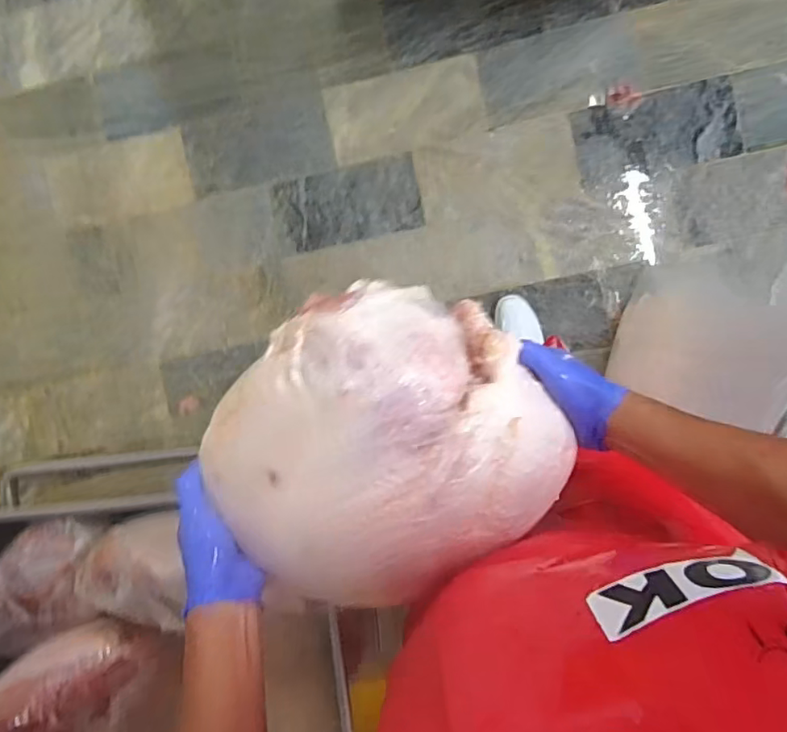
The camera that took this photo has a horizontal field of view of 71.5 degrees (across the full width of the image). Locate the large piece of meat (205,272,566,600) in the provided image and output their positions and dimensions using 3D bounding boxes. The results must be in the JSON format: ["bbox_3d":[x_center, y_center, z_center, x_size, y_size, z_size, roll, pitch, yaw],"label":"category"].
[{"bbox_3d":[-0.006,0.085,0.475,0.272,0.119,0.286,45,98,-1],"label":"large piece of meat"}]

